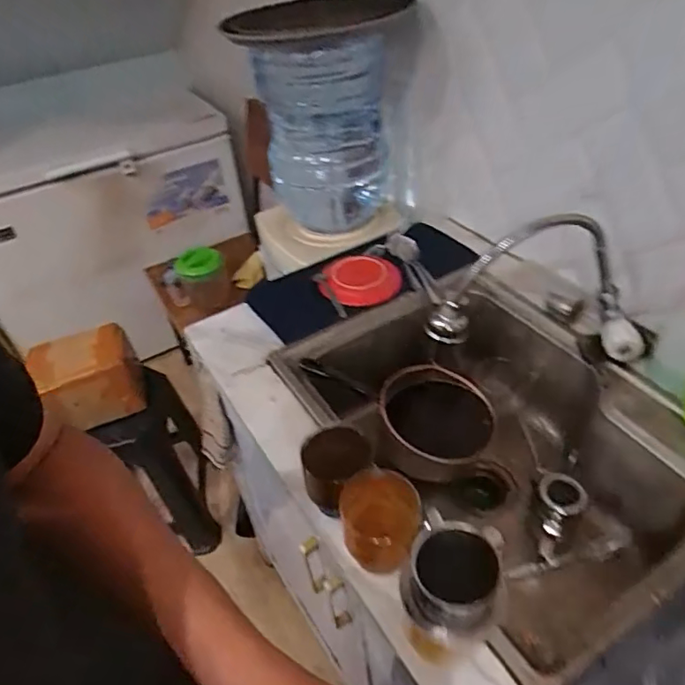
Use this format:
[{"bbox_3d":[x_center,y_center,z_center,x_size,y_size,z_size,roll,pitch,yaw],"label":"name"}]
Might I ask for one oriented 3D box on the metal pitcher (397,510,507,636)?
[{"bbox_3d":[0.097,0.203,0.463,0.080,0.066,0.079,17,47,23],"label":"metal pitcher"}]

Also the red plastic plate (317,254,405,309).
[{"bbox_3d":[0.032,-0.109,0.940,0.127,0.031,0.132,-4,42,4],"label":"red plastic plate"}]

